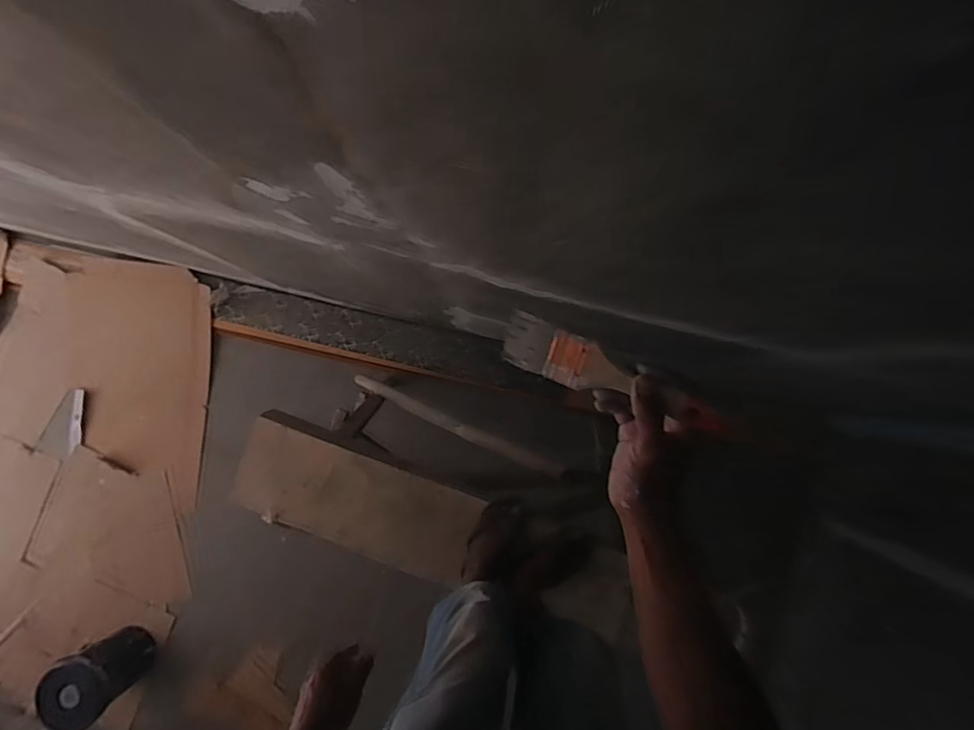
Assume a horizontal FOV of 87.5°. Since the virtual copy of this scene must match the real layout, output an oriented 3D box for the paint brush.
[{"bbox_3d":[0.107,0.007,0.425,0.200,0.012,0.048,20,115,18],"label":"paint brush"}]

